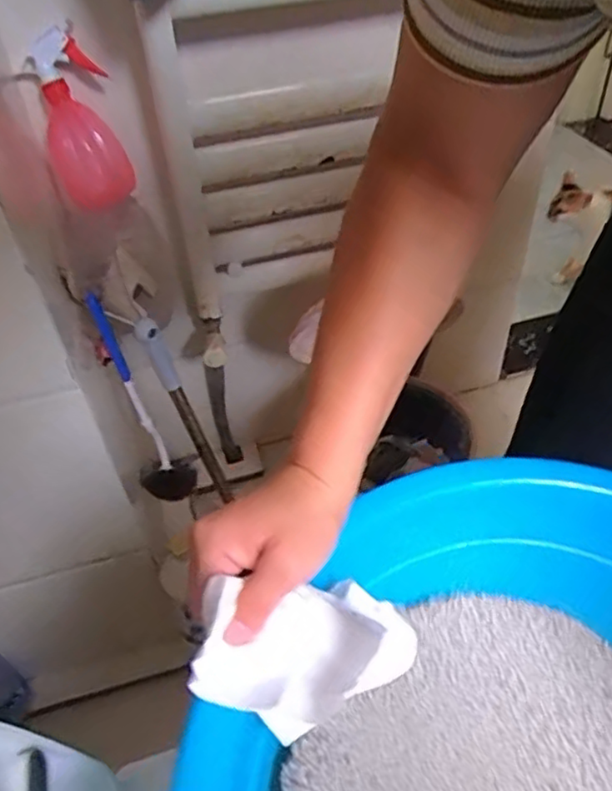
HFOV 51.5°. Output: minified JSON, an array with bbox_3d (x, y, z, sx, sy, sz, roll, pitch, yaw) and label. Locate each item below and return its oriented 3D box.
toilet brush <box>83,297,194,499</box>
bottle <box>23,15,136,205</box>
[{"bbox_3d":[-0.211,0.023,0.847,0.069,0.347,0.065,-6,45,-1],"label":"toilet brush"},{"bbox_3d":[-0.284,-0.335,0.792,0.109,0.187,0.090,-34,52,-26],"label":"bottle"}]

